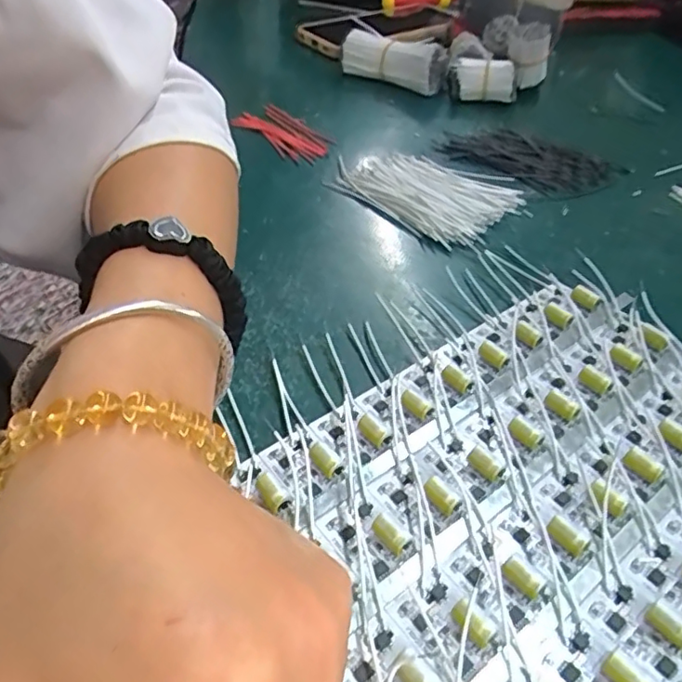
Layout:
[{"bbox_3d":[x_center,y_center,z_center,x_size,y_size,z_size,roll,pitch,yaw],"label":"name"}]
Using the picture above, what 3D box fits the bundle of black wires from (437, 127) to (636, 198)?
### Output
[{"bbox_3d":[0.129,-0.129,0.405,0.066,0.010,0.109,-29,50,-28],"label":"bundle of black wires"}]

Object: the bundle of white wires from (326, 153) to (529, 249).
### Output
[{"bbox_3d":[0.054,-0.101,0.369,0.109,0.006,0.093,30,50,28],"label":"bundle of white wires"}]

